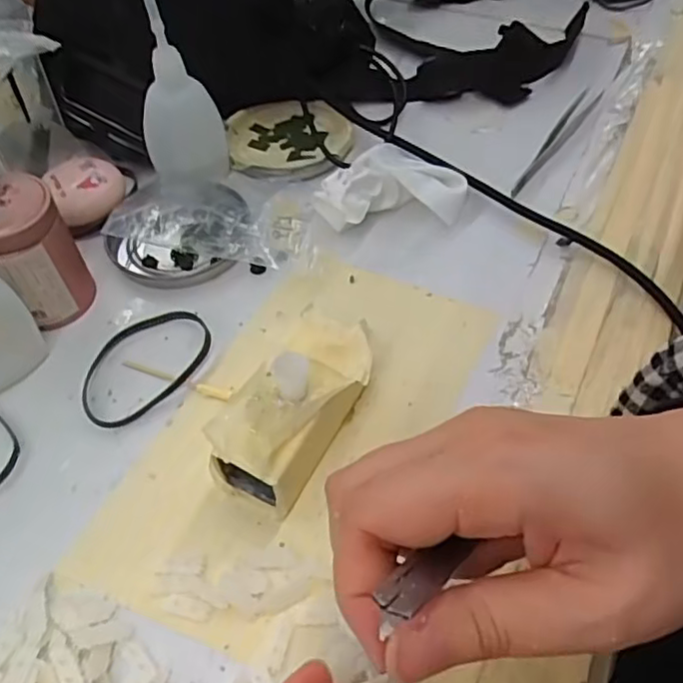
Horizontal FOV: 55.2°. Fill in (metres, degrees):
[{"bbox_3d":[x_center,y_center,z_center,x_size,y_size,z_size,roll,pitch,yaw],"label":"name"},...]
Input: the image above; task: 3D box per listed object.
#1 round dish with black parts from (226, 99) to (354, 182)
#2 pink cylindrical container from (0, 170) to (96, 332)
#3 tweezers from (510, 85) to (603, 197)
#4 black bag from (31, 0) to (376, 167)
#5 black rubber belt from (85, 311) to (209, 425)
[{"bbox_3d":[-0.034,-0.126,0.413,0.078,0.015,0.078,-1,52,1],"label":"round dish with black parts"},{"bbox_3d":[-0.151,-0.042,0.318,0.040,0.067,0.044,-5,52,-2],"label":"pink cylindrical container"},{"bbox_3d":[0.136,-0.130,0.411,0.012,0.006,0.124,29,58,22],"label":"tweezers"},{"bbox_3d":[-0.088,-0.207,0.401,0.187,0.124,0.123,-30,57,-20],"label":"black bag"},{"bbox_3d":[-0.096,0.008,0.315,0.071,0.008,0.048,-38,60,-24],"label":"black rubber belt"}]

